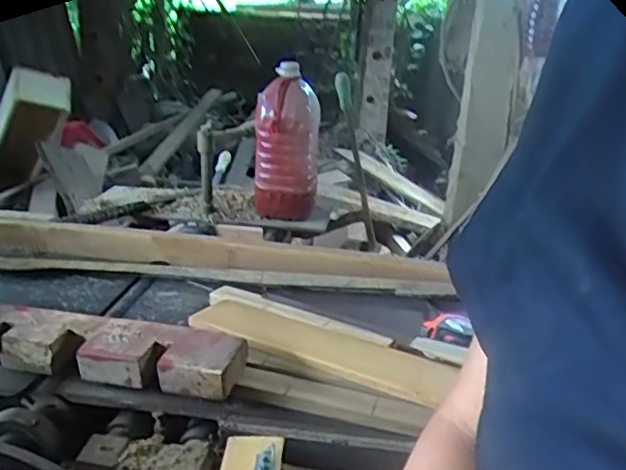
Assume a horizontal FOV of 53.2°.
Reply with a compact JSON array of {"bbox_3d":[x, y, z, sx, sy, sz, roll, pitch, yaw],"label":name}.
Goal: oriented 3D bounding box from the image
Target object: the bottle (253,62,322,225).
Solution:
[{"bbox_3d":[-0.061,-0.224,1.477,0.144,0.332,0.169,2,22,-3],"label":"bottle"}]

